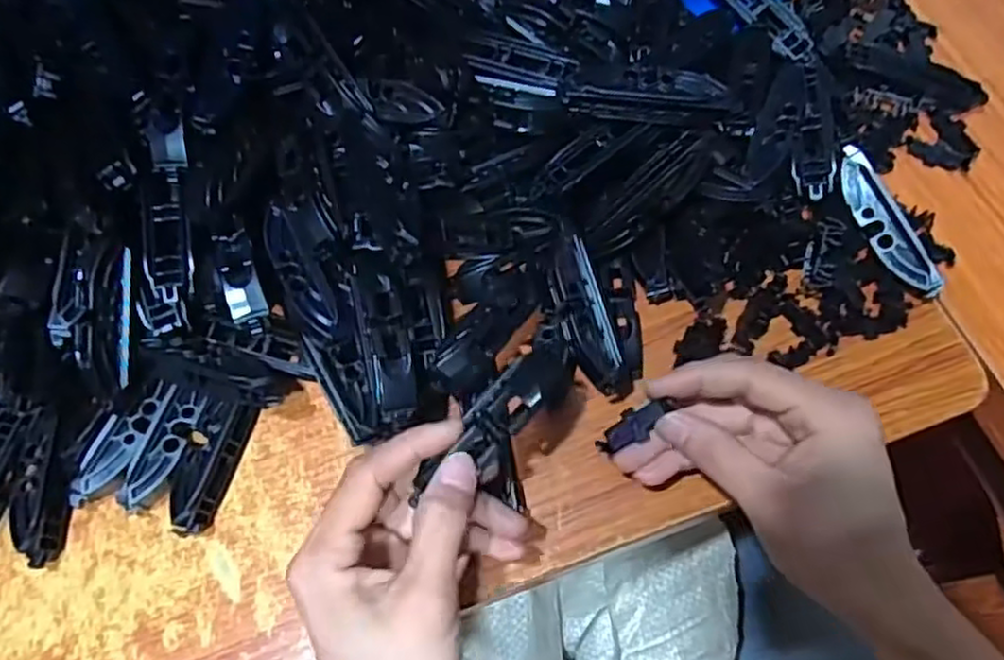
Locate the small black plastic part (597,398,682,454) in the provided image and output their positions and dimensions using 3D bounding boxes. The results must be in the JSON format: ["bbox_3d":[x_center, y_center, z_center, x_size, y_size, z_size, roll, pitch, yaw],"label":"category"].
[{"bbox_3d":[0.056,0.039,0.289,0.036,0.010,0.013,-37,68,13],"label":"small black plastic part"}]

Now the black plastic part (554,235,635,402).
[{"bbox_3d":[0.039,-0.004,0.322,0.019,0.025,0.075,-17,84,-4],"label":"black plastic part"}]

